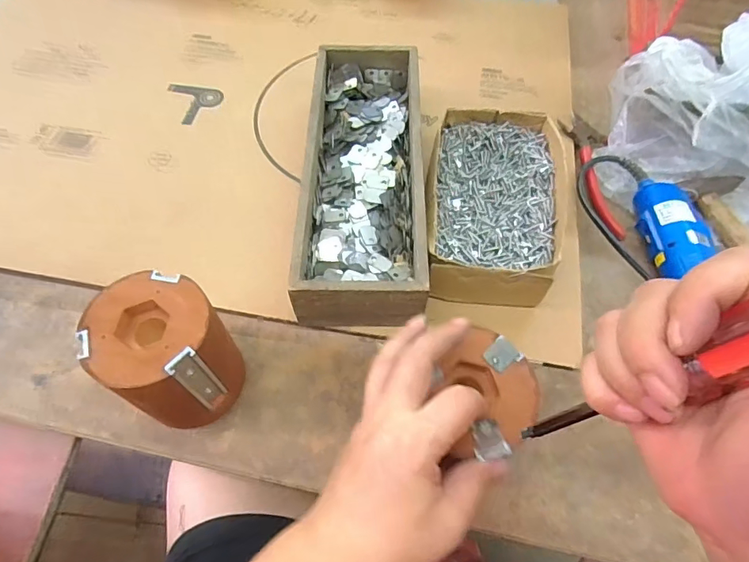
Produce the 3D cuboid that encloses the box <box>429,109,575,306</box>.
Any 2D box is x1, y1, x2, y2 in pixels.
[{"bbox_3d":[0.105,-0.065,0.412,0.116,0.051,0.192,9,60,4],"label":"box"}]

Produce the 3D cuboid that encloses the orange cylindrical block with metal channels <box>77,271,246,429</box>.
[{"bbox_3d":[-0.140,0.052,0.327,0.078,0.099,0.074,1,60,-1],"label":"orange cylindrical block with metal channels"}]

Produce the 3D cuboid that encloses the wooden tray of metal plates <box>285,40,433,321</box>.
[{"bbox_3d":[-0.008,-0.099,0.424,0.097,0.062,0.285,2,60,0],"label":"wooden tray of metal plates"}]

